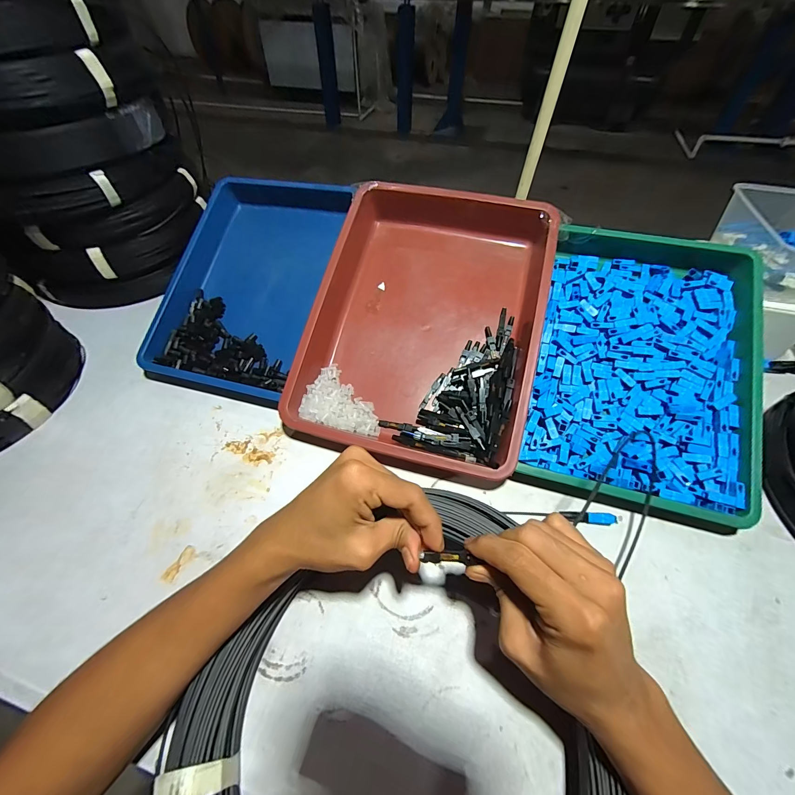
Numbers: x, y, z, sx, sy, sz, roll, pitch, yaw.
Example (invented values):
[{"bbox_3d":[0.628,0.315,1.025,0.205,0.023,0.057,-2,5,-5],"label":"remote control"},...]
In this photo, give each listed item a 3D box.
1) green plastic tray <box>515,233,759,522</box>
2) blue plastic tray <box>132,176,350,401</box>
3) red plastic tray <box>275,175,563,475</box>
[{"bbox_3d":[0.274,-0.044,0.386,0.217,0.038,0.322,13,74,12],"label":"green plastic tray"},{"bbox_3d":[-0.205,-0.162,0.488,0.212,0.046,0.318,14,81,5],"label":"blue plastic tray"},{"bbox_3d":[0.037,-0.104,0.428,0.266,0.062,0.359,13,75,11],"label":"red plastic tray"}]

